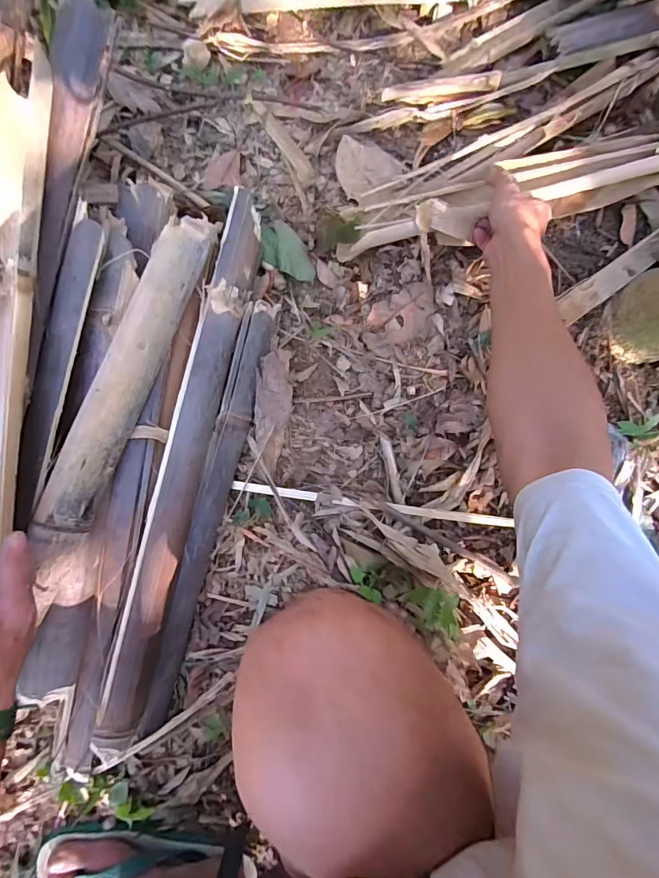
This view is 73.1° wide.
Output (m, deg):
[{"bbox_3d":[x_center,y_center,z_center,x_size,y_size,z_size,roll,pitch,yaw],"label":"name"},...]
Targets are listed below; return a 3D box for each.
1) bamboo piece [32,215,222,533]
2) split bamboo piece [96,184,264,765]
[{"bbox_3d":[-0.203,-0.073,0.457,0.047,0.051,0.341,24,89,-5],"label":"bamboo piece"},{"bbox_3d":[-0.166,0.038,0.496,0.046,0.042,0.607,14,89,-5],"label":"split bamboo piece"}]

